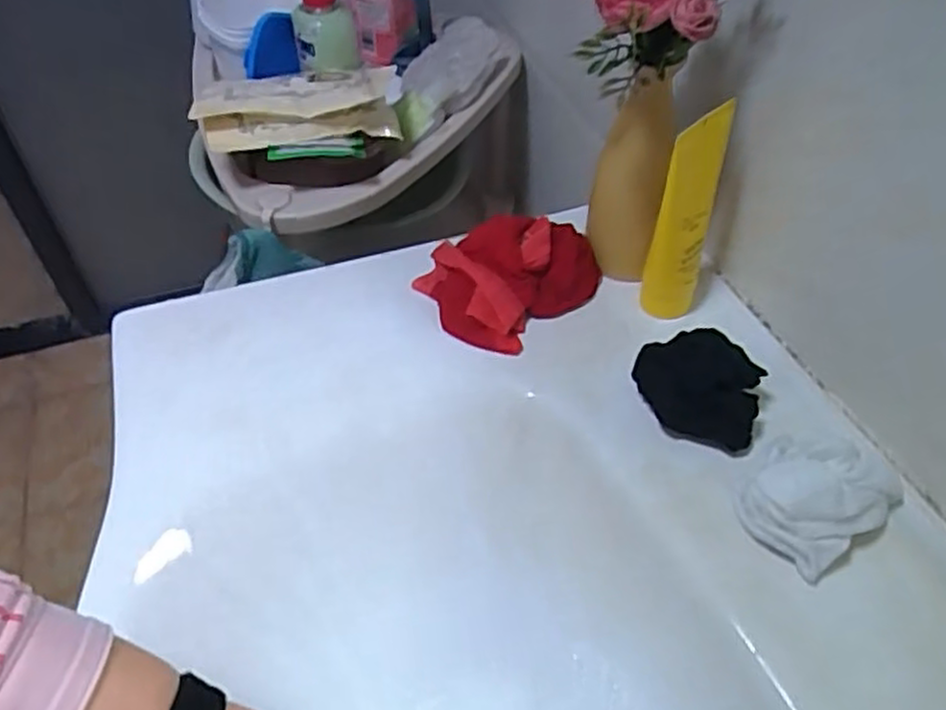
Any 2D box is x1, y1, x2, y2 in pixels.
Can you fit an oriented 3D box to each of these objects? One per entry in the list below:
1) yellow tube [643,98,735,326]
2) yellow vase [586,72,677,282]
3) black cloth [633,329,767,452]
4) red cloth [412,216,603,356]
[{"bbox_3d":[0.145,-0.090,0.500,0.051,0.151,0.031,-19,51,-12],"label":"yellow tube"},{"bbox_3d":[0.111,-0.119,0.519,0.052,0.169,0.053,6,49,5],"label":"yellow vase"},{"bbox_3d":[0.143,0.015,0.478,0.078,0.052,0.062,15,50,12],"label":"black cloth"},{"bbox_3d":[0.031,-0.064,0.558,0.127,0.048,0.098,-23,53,-20],"label":"red cloth"}]

